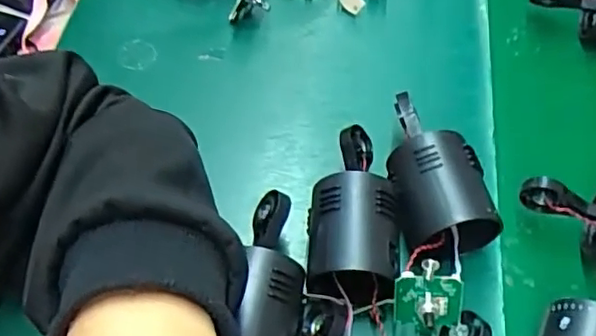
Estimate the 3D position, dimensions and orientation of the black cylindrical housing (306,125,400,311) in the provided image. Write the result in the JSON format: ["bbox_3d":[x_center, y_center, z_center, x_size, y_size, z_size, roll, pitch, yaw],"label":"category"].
[{"bbox_3d":[0.032,0.028,0.378,0.050,0.055,0.113,3,58,0],"label":"black cylindrical housing"}]

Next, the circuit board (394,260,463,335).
[{"bbox_3d":[0.072,0.075,0.333,0.036,0.052,0.016,-2,32,7],"label":"circuit board"}]

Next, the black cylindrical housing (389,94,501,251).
[{"bbox_3d":[0.089,0.004,0.401,0.063,0.062,0.118,-4,58,-5],"label":"black cylindrical housing"}]

